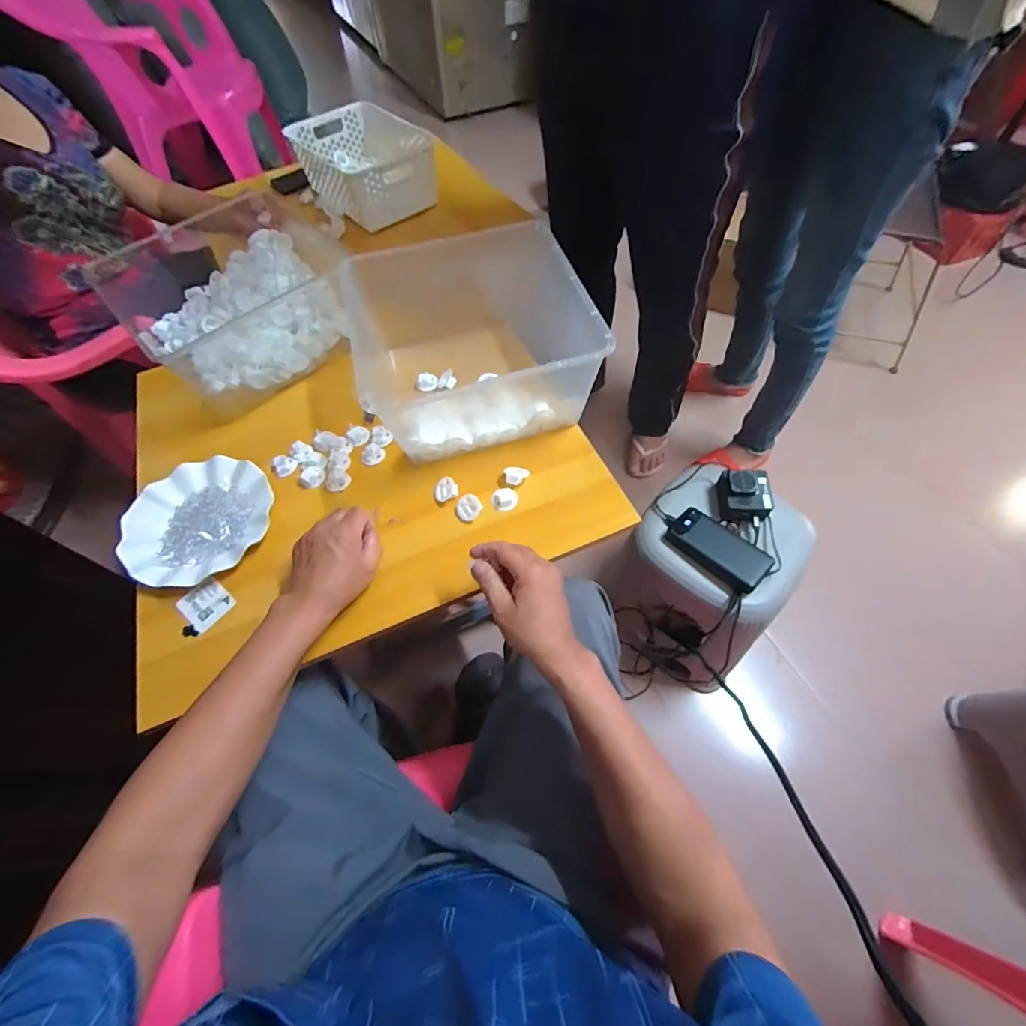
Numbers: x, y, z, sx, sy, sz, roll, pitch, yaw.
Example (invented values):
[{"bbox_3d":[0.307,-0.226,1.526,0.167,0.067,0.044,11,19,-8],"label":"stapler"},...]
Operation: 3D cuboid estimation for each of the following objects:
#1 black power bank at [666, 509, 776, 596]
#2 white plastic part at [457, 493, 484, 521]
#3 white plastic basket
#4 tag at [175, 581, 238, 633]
[{"bbox_3d":[0.329,0.058,0.760,0.154,0.027,0.082,39,68,23],"label":"black power bank"},{"bbox_3d":[-0.057,-0.008,0.597,0.030,0.017,0.030,-2,59,3],"label":"white plastic part"},{"bbox_3d":[-0.308,-0.737,0.998,0.222,0.099,0.306,-33,62,-15],"label":"white plastic basket"},{"bbox_3d":[-0.361,0.108,0.556,0.050,0.007,0.048,38,59,15],"label":"tag"}]

